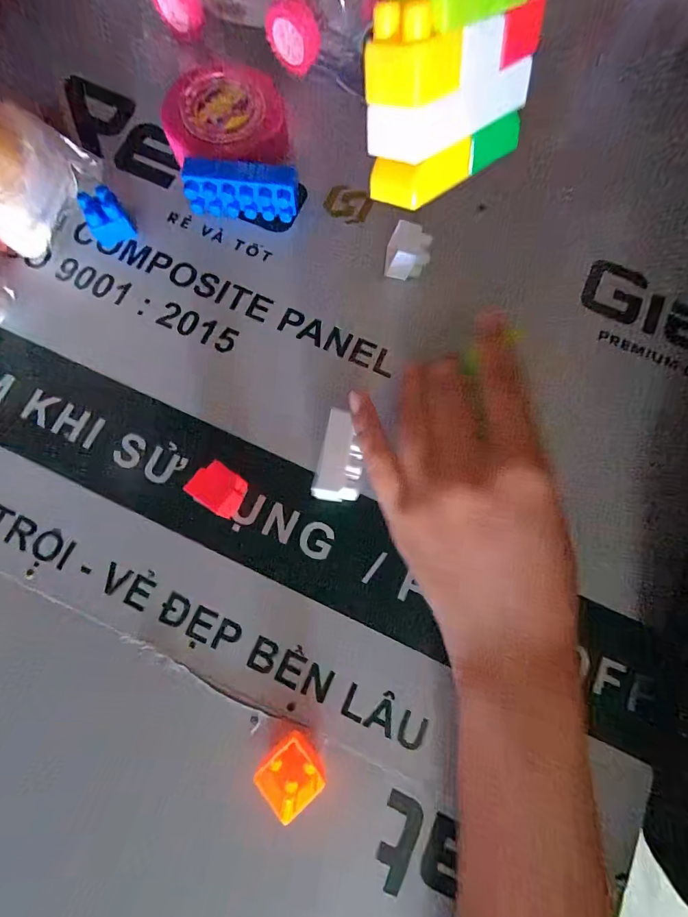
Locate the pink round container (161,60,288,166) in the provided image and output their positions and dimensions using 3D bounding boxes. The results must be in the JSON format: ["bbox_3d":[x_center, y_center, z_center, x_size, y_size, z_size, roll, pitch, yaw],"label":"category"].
[{"bbox_3d":[-0.066,-0.188,0.221,0.065,0.020,0.060,0,78,-1],"label":"pink round container"}]

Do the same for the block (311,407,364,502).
[{"bbox_3d":[-0.001,0.000,0.184,0.020,0.020,0.041,12,78,1],"label":"block"}]

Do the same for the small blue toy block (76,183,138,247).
[{"bbox_3d":[-0.127,-0.129,0.209,0.020,0.018,0.019,-27,80,-7],"label":"small blue toy block"}]

